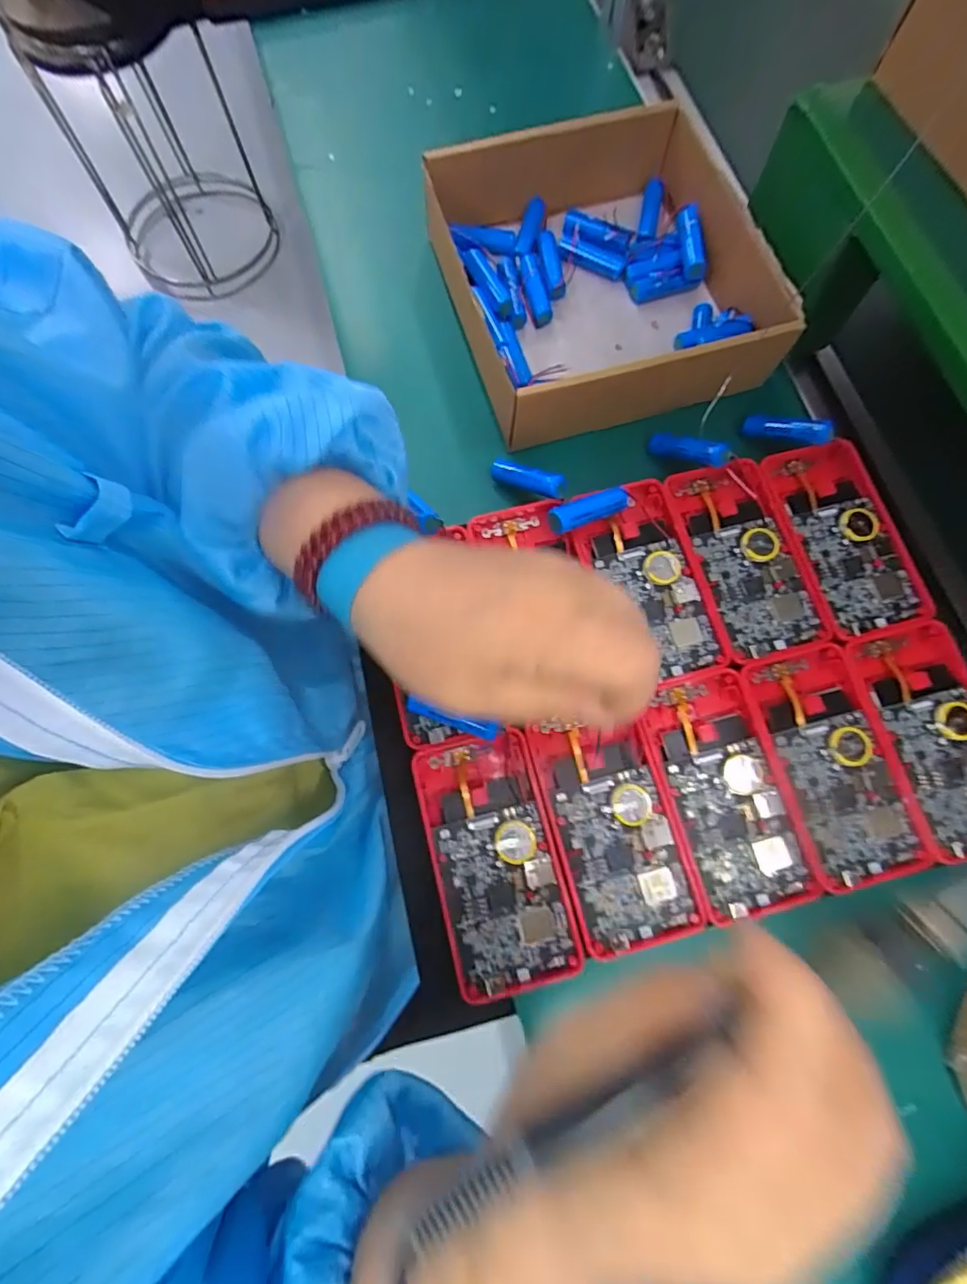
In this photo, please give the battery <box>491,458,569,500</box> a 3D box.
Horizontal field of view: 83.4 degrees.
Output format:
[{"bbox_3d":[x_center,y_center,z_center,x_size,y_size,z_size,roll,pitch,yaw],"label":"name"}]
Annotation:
[{"bbox_3d":[0.027,-0.102,0.337,0.051,0.014,0.011,24,75,27],"label":"battery"}]

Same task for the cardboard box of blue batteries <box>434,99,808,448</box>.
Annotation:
[{"bbox_3d":[0.087,-0.250,0.373,0.198,0.061,0.218,-19,76,-6],"label":"cardboard box of blue batteries"}]

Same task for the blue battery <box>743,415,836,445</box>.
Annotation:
[{"bbox_3d":[0.194,-0.137,0.348,0.053,0.016,0.011,26,73,40],"label":"blue battery"}]

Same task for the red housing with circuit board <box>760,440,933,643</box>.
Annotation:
[{"bbox_3d":[0.219,-0.063,0.332,0.063,0.014,0.121,-13,75,-5],"label":"red housing with circuit board"}]

